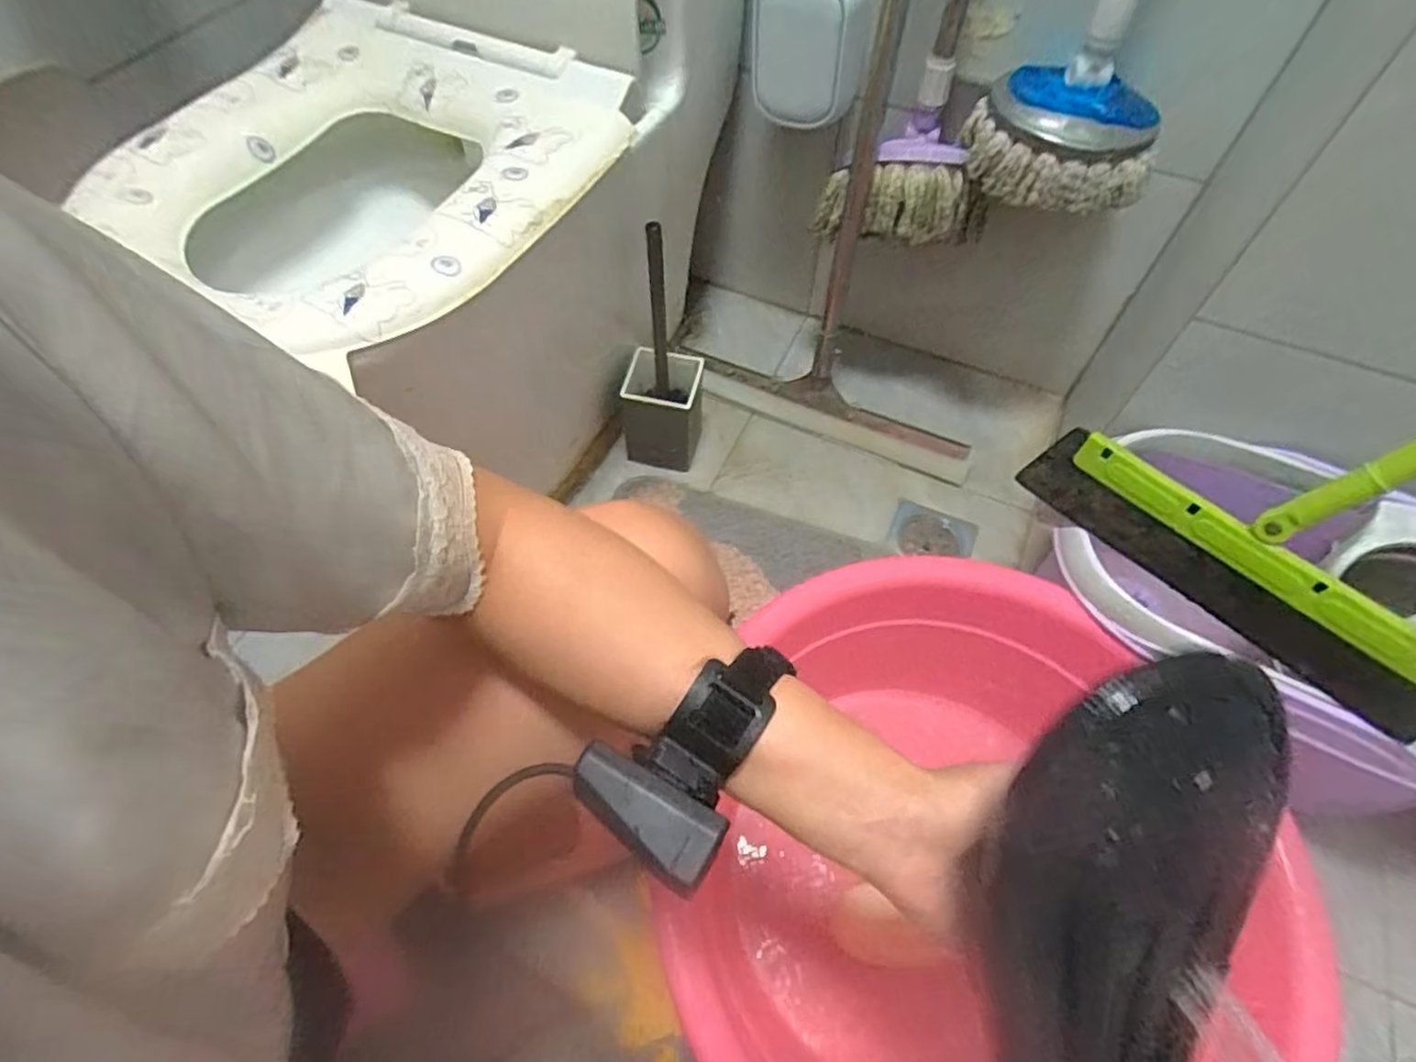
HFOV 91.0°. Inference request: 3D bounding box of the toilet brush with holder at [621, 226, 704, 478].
[{"bbox_3d":[-0.056,-0.212,0.839,0.092,0.314,0.111,-1,58,-1],"label":"toilet brush with holder"}]

